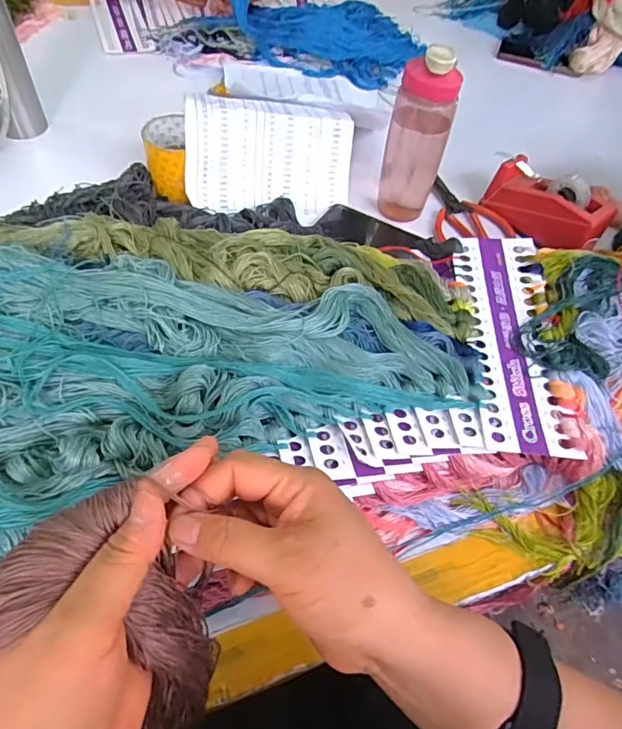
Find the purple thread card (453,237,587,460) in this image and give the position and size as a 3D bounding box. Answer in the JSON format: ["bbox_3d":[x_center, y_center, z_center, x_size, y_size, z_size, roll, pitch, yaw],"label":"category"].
[{"bbox_3d":[0.186,-0.031,0.471,0.077,0.009,0.243,4,57,-1],"label":"purple thread card"}]

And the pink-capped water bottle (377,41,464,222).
[{"bbox_3d":[0.127,-0.268,0.604,0.070,0.199,0.058,17,54,7],"label":"pink-capped water bottle"}]

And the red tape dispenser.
[{"bbox_3d":[0.299,-0.202,0.644,0.064,0.062,0.152,-34,64,-26],"label":"red tape dispenser"}]

